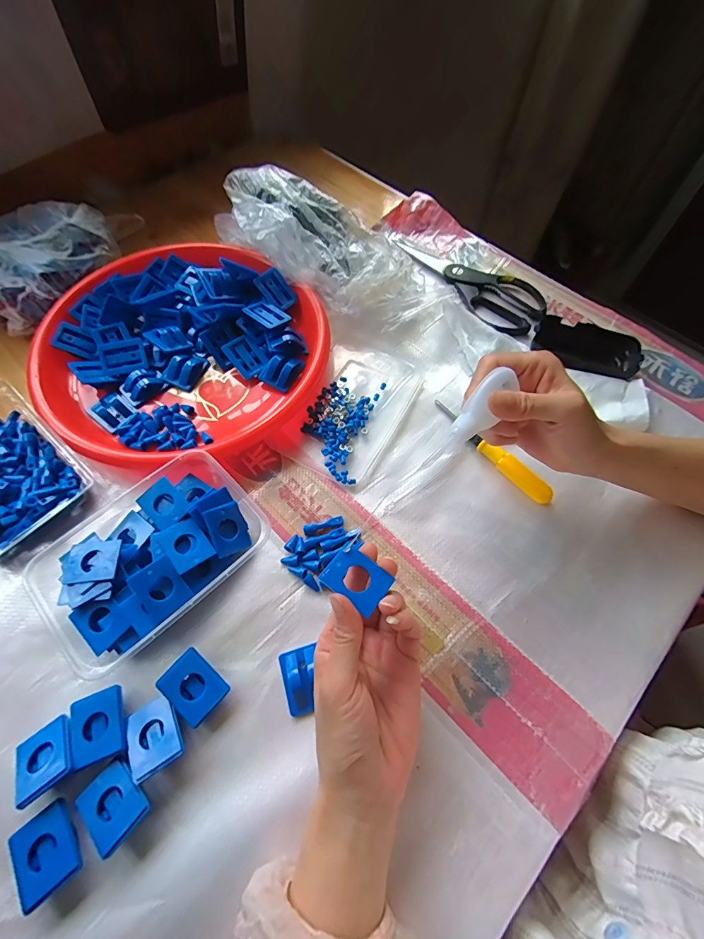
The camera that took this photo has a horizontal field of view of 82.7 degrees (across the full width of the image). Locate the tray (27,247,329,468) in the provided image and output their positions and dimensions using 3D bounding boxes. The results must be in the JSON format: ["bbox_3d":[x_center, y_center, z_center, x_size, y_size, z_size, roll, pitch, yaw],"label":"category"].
[{"bbox_3d":[-0.182,-0.132,0.427,0.271,0.047,0.276,0,64,0],"label":"tray"}]

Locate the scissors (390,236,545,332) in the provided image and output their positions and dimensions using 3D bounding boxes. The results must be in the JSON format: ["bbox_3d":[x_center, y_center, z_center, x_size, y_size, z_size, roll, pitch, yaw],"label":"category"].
[{"bbox_3d":[0.152,-0.246,0.506,0.090,0.007,0.210,-34,68,-15],"label":"scissors"}]

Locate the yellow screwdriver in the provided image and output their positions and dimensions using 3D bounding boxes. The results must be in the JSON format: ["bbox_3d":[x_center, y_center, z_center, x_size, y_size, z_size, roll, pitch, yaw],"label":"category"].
[{"bbox_3d":[0.135,-0.020,0.392,0.014,0.018,0.142,-38,69,-17],"label":"yellow screwdriver"}]

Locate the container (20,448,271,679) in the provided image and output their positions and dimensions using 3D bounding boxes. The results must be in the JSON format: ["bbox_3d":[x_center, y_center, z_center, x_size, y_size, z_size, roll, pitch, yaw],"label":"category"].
[{"bbox_3d":[-0.168,0.065,0.336,0.140,0.037,0.167,41,70,18],"label":"container"}]

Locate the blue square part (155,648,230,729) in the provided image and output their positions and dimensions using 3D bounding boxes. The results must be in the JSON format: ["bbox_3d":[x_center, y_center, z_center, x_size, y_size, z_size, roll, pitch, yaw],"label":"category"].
[{"bbox_3d":[-0.116,0.162,0.299,0.043,0.019,0.034,37,69,17],"label":"blue square part"}]

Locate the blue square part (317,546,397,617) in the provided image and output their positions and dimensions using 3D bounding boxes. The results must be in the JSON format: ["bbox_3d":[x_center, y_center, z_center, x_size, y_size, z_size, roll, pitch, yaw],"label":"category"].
[{"bbox_3d":[0.003,0.072,0.262,0.040,0.004,0.030,36,69,17],"label":"blue square part"}]

